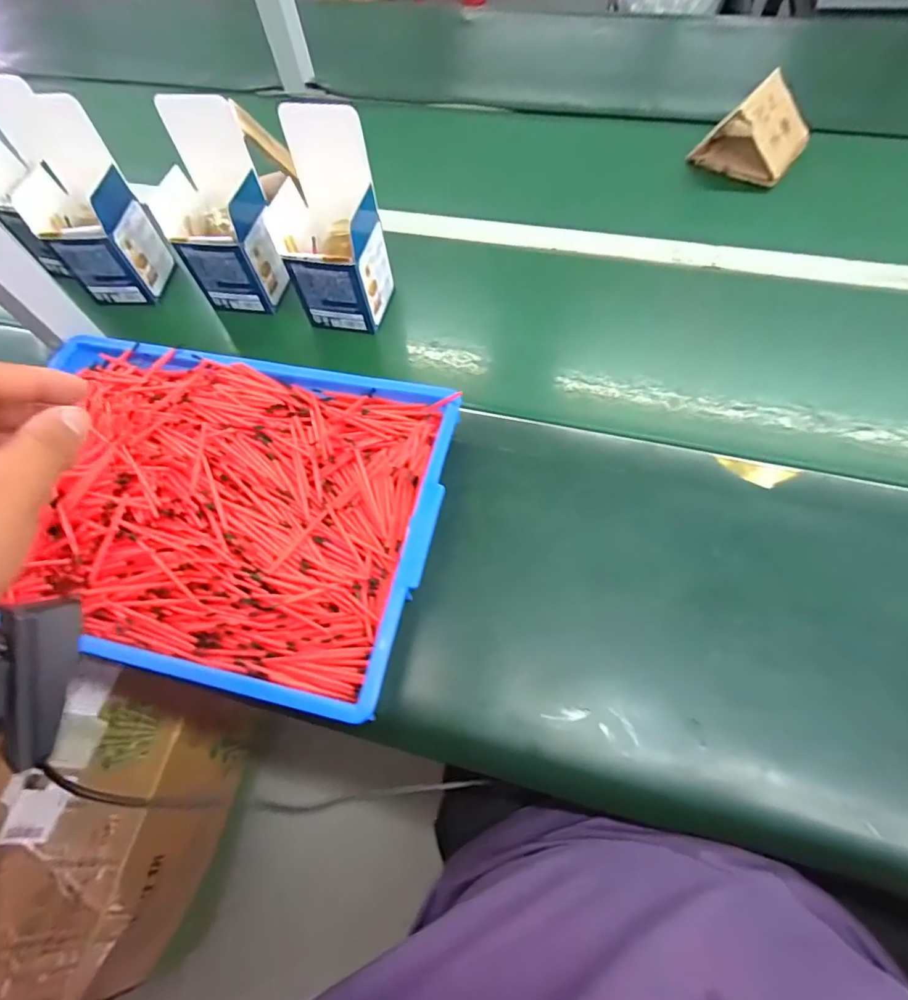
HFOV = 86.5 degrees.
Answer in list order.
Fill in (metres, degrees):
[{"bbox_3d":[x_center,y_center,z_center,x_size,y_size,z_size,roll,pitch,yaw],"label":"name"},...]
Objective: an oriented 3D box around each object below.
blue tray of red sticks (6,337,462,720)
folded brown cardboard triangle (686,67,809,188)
[{"bbox_3d":[-0.195,-0.003,0.417,0.361,0.055,0.281,10,65,8],"label":"blue tray of red sticks"},{"bbox_3d":[0.383,-0.461,0.600,0.100,0.073,0.110,-42,69,-15],"label":"folded brown cardboard triangle"}]

